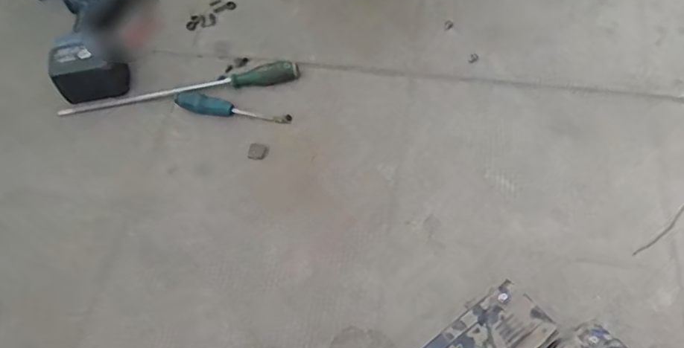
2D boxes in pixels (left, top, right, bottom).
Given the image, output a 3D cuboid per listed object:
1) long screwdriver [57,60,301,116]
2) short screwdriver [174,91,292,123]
[{"bbox_3d":[-0.269,-0.146,0.967,0.397,0.034,0.034,-8,58,-2],"label":"long screwdriver"},{"bbox_3d":[-0.182,-0.105,0.950,0.193,0.028,0.031,15,60,11],"label":"short screwdriver"}]

